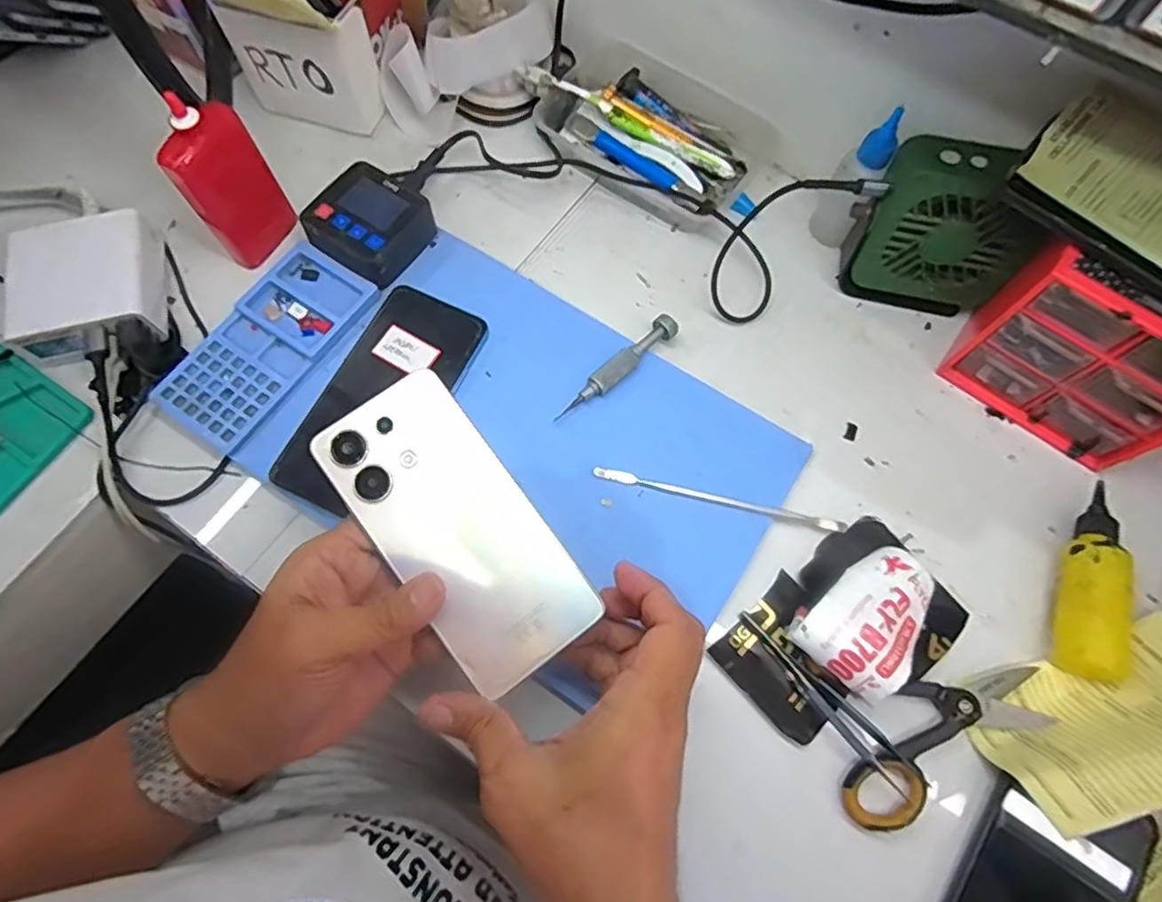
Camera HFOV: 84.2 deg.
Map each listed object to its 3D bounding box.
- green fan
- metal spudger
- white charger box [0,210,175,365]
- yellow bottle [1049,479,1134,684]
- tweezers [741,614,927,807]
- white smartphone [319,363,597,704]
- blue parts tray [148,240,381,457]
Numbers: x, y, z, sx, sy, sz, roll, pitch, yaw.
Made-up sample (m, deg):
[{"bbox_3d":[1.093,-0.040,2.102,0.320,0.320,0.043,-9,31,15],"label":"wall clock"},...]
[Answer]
[{"bbox_3d":[0.242,-0.149,0.440,0.105,0.114,0.049,7,69,1],"label":"green fan"},{"bbox_3d":[0.088,0.031,0.411,0.161,0.004,0.008,12,69,3],"label":"metal spudger"},{"bbox_3d":[-0.341,-0.111,0.445,0.091,0.035,0.093,-12,70,-6],"label":"white charger box"},{"bbox_3d":[0.311,0.079,0.395,0.030,0.037,0.118,16,69,5],"label":"yellow bottle"},{"bbox_3d":[0.144,0.143,0.373,0.019,0.012,0.127,-38,74,-15],"label":"tweezers"},{"bbox_3d":[-0.064,0.038,0.331,0.075,0.011,0.159,-36,83,-14],"label":"white smartphone"},{"bbox_3d":[-0.214,-0.073,0.445,0.070,0.019,0.149,34,72,11],"label":"blue parts tray"}]

